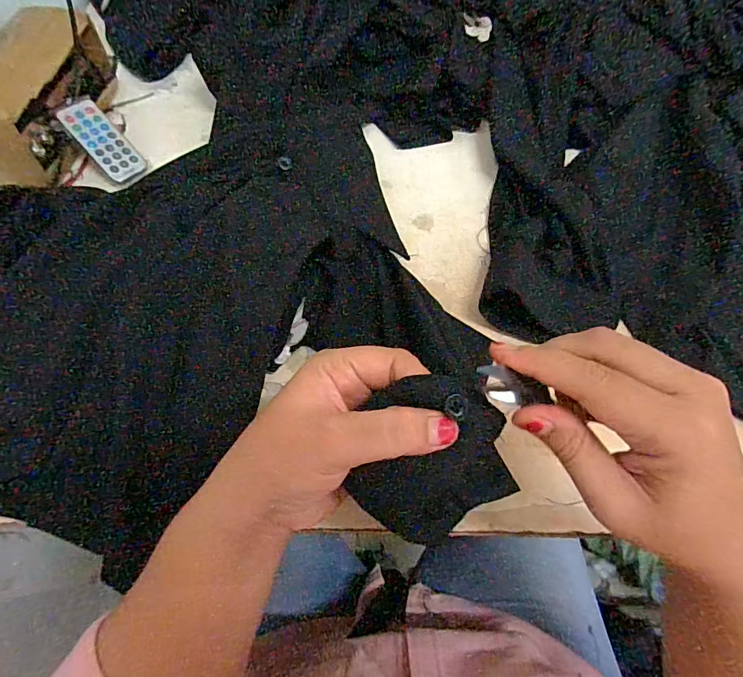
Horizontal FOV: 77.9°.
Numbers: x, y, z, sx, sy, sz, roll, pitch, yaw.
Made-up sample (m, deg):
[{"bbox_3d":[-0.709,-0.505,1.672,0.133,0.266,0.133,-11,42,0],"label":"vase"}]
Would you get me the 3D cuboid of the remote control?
[{"bbox_3d":[-0.266,-0.195,0.456,0.041,0.005,0.088,-44,98,-27],"label":"remote control"}]

